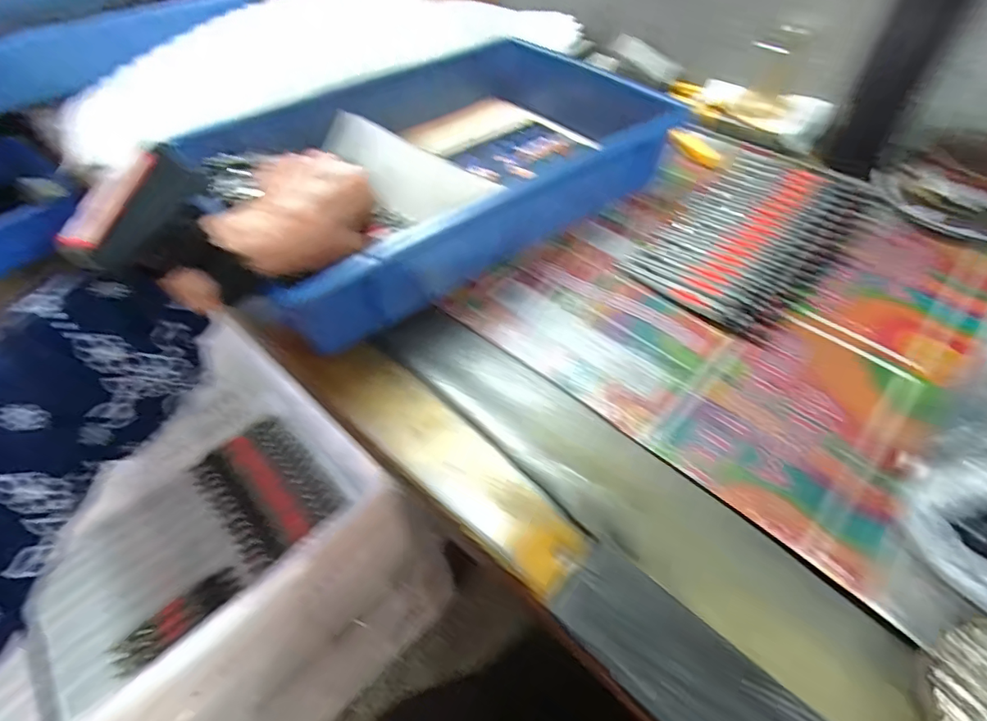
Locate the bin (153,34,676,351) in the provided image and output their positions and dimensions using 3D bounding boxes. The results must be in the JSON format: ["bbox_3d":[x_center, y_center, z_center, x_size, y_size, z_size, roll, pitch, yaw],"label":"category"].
[{"bbox_3d":[-0.052,-0.201,0.479,0.432,0.075,0.279,-35,58,-25],"label":"bin"}]

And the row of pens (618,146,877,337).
[{"bbox_3d":[0.245,-0.124,0.449,0.134,0.013,0.267,33,58,26],"label":"row of pens"}]

